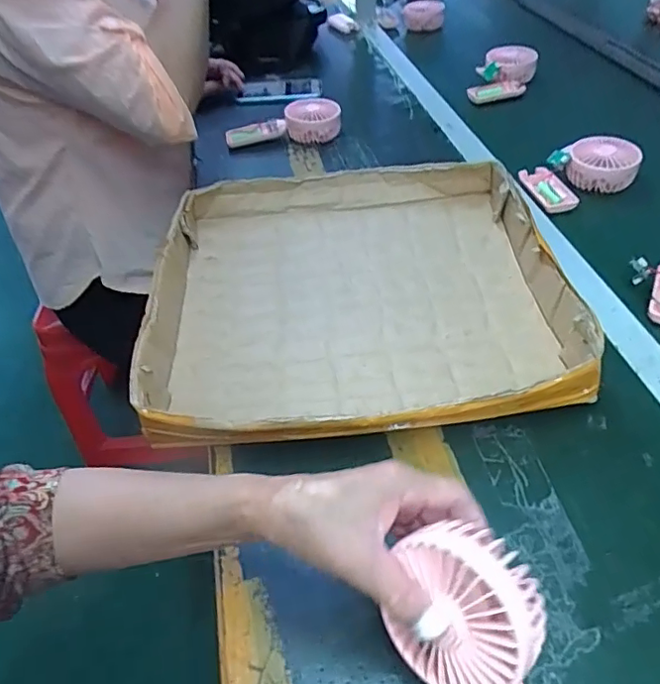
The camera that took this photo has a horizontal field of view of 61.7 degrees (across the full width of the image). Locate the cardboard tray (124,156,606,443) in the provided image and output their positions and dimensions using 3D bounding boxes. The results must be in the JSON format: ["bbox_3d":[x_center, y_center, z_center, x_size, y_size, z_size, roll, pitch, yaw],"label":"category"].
[{"bbox_3d":[0.024,-0.062,0.583,0.395,0.062,0.381,-4,45,1],"label":"cardboard tray"}]

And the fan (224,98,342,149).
[{"bbox_3d":[-0.074,-0.346,0.880,0.181,0.045,0.071,-12,46,-8],"label":"fan"}]

